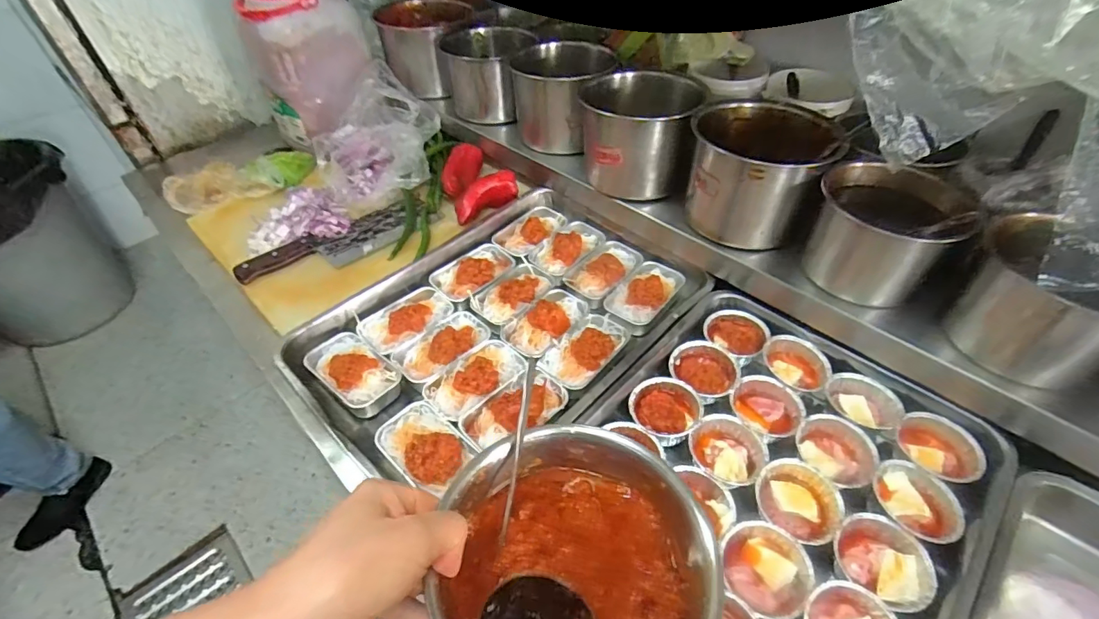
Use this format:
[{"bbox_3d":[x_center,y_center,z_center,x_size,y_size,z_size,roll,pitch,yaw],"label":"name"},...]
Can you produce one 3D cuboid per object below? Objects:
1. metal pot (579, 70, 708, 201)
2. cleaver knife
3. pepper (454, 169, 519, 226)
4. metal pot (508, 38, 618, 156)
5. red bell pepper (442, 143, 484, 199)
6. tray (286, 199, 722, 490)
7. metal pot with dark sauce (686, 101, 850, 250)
[{"bbox_3d":[0.131,-0.260,0.740,0.162,0.139,0.147,-6,46,-4],"label":"metal pot"},{"bbox_3d":[-0.330,-0.104,0.774,0.285,0.021,0.085,-28,51,-24],"label":"cleaver knife"},{"bbox_3d":[-0.107,-0.190,0.816,0.121,0.042,0.055,-35,53,-10],"label":"pepper"},{"bbox_3d":[0.017,-0.351,0.830,0.150,0.136,0.153,-1,46,1],"label":"metal pot"},{"bbox_3d":[-0.157,-0.246,0.875,0.054,0.045,0.121,12,61,13],"label":"red bell pepper"},{"bbox_3d":[-0.059,0.016,0.656,0.506,0.040,0.337,-36,55,-29],"label":"tray"},{"bbox_3d":[0.270,-0.181,0.649,0.156,0.128,0.164,-1,46,1],"label":"metal pot with dark sauce"}]

